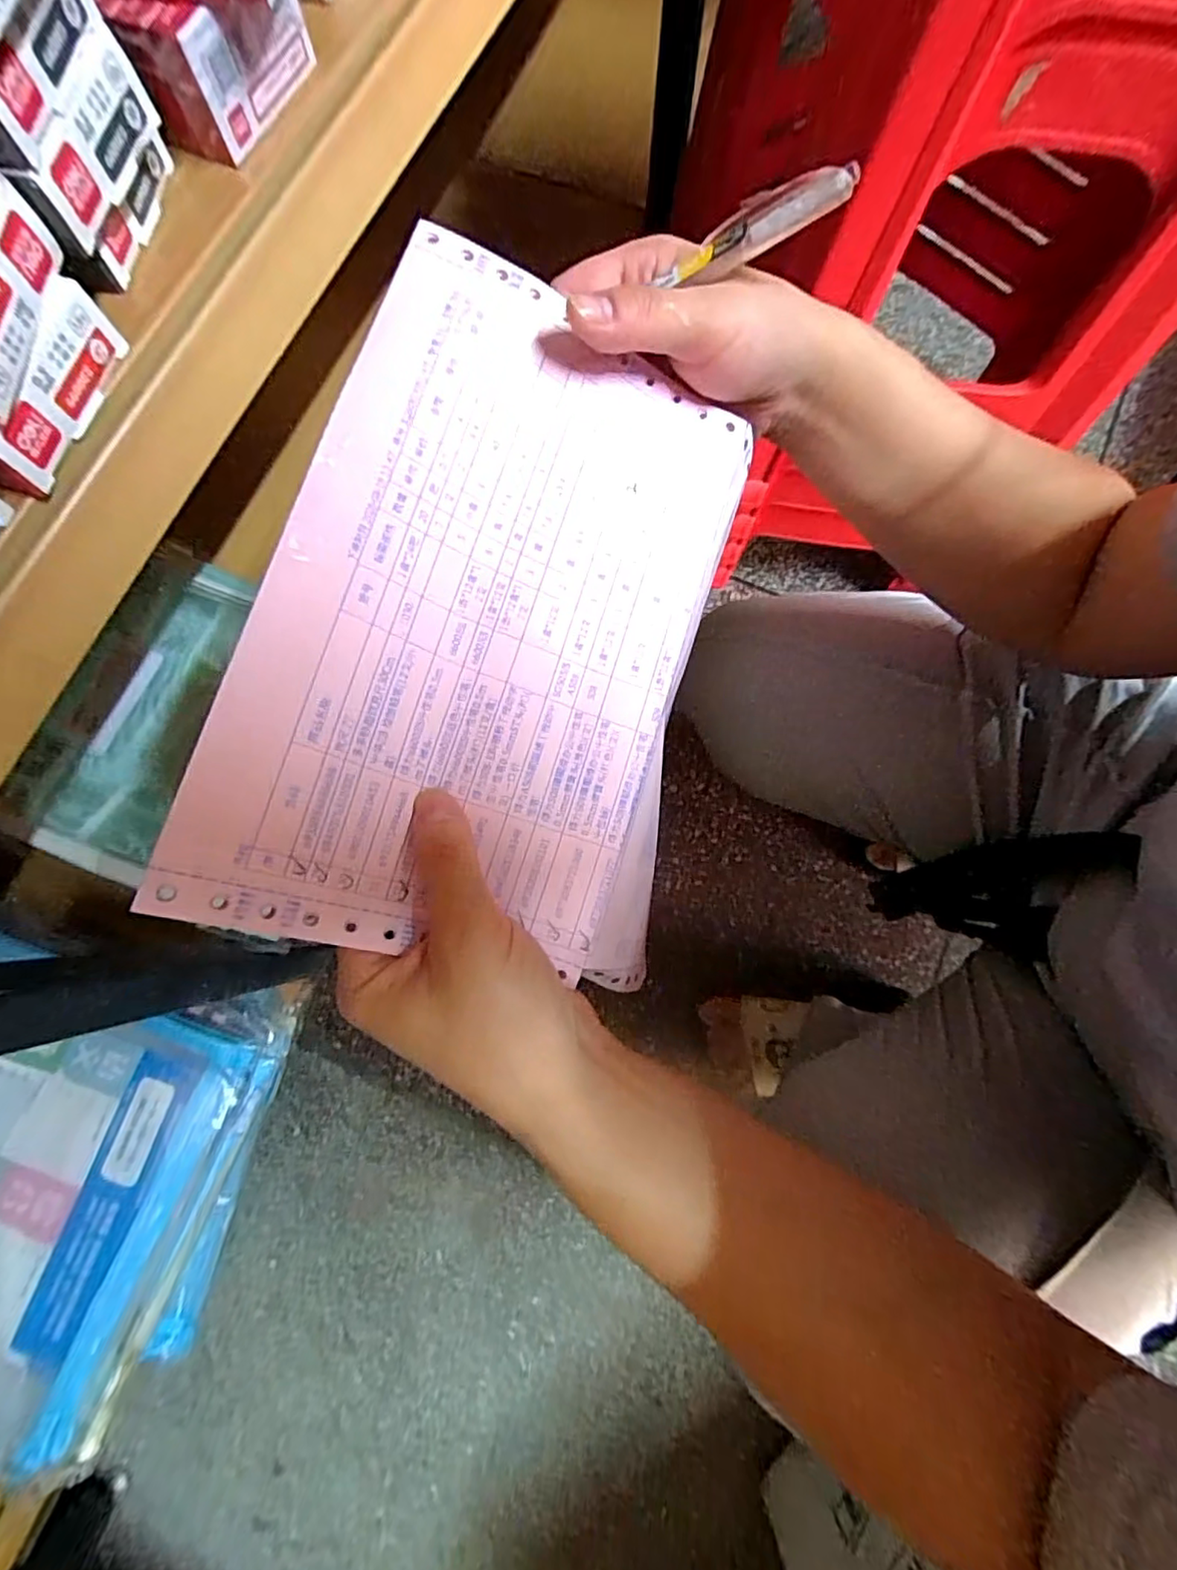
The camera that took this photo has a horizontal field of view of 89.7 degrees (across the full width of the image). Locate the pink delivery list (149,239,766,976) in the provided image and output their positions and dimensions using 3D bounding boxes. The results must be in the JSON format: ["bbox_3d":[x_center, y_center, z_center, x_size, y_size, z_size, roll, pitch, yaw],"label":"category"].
[{"bbox_3d":[-0.024,-0.056,0.209,0.149,0.017,0.231,19,81,-22],"label":"pink delivery list"}]

